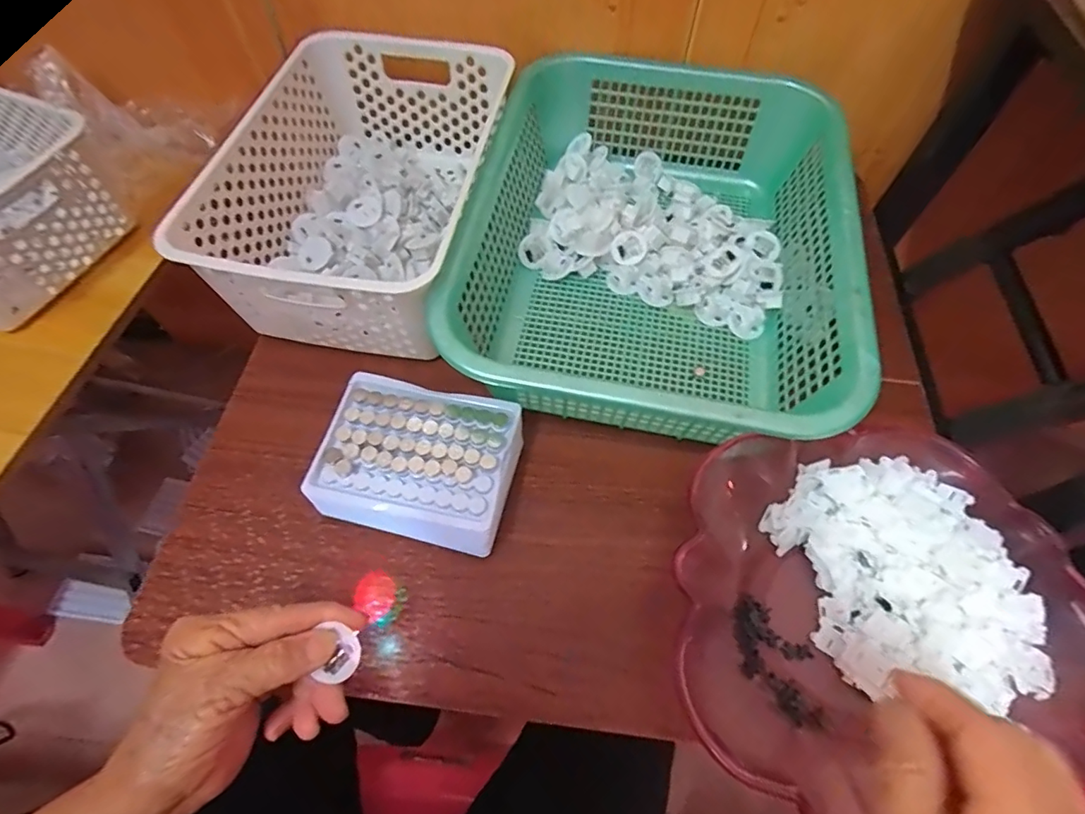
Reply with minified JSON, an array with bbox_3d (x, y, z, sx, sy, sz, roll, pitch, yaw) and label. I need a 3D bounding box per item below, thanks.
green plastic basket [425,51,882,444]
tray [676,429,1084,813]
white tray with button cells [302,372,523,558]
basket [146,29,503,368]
[{"bbox_3d":[0.094,-0.144,0.449,0.287,0.104,0.378,11,63,4],"label":"green plastic basket"},{"bbox_3d":[0.203,0.126,0.327,0.230,0.061,0.216,-4,62,-3],"label":"tray"},{"bbox_3d":[-0.087,0.042,0.382,0.130,0.050,0.102,12,63,5],"label":"white tray with button cells"},{"bbox_3d":[-0.155,-0.198,0.462,0.210,0.102,0.316,8,62,3],"label":"basket"}]

